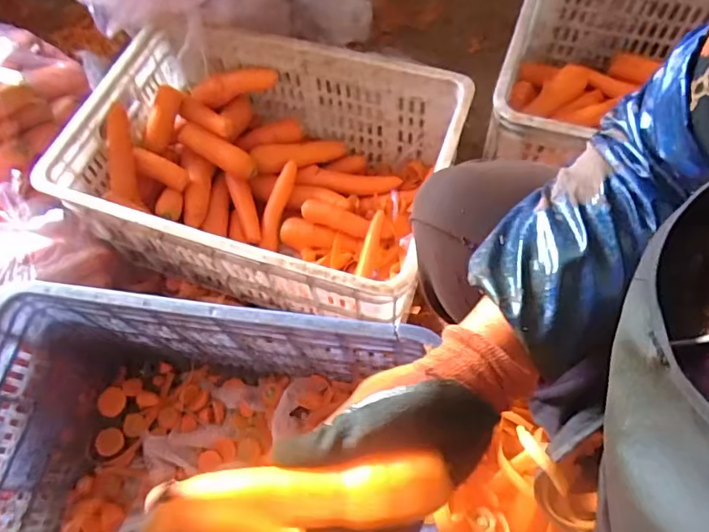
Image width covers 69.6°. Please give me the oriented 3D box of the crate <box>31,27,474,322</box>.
[{"bbox_3d":[-0.133,-0.139,0.796,0.520,0.232,0.367,18,65,11],"label":"crate"}]

